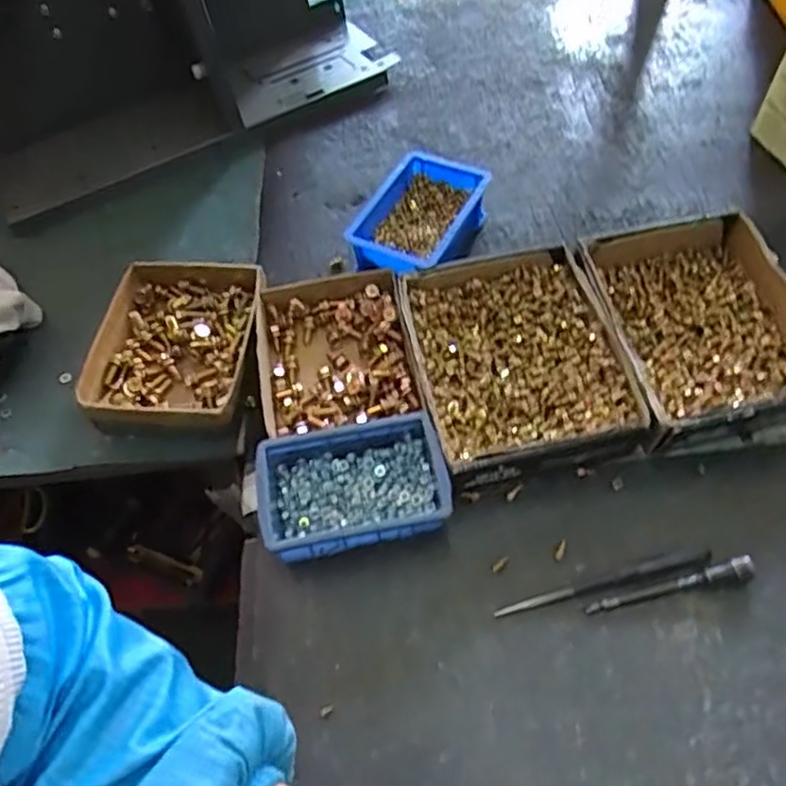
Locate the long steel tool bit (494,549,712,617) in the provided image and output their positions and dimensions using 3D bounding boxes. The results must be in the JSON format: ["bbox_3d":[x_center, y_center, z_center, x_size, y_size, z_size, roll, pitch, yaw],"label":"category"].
[{"bbox_3d":[0.161,0.144,0.508,0.169,0.012,0.013,-12,57,-4],"label":"long steel tool bit"}]

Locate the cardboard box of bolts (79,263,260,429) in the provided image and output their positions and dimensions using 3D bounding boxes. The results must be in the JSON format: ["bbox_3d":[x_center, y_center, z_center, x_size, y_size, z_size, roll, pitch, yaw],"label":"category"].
[{"bbox_3d":[-0.203,-0.046,0.628,0.137,0.045,0.172,3,59,7],"label":"cardboard box of bolts"}]

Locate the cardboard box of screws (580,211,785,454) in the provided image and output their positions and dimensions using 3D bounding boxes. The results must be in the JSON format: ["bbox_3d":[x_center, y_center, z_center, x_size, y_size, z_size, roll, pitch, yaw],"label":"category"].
[{"bbox_3d":[0.283,-0.061,0.600,0.183,0.059,0.209,-13,57,-4],"label":"cardboard box of screws"}]

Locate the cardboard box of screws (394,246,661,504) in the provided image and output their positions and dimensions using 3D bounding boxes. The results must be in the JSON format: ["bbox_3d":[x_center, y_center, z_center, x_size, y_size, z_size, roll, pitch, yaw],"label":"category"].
[{"bbox_3d":[0.107,-0.027,0.586,0.173,0.054,0.209,-12,57,-4],"label":"cardboard box of screws"}]

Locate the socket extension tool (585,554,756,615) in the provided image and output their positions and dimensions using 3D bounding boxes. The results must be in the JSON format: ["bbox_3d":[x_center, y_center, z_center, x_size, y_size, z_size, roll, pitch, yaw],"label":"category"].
[{"bbox_3d":[0.210,0.147,0.502,0.130,0.016,0.015,-13,57,-4],"label":"socket extension tool"}]

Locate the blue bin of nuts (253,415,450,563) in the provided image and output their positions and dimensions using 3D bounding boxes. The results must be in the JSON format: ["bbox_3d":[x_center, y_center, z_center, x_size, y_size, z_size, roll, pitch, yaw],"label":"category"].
[{"bbox_3d":[-0.033,0.079,0.535,0.148,0.053,0.095,-12,58,-2],"label":"blue bin of nuts"}]

